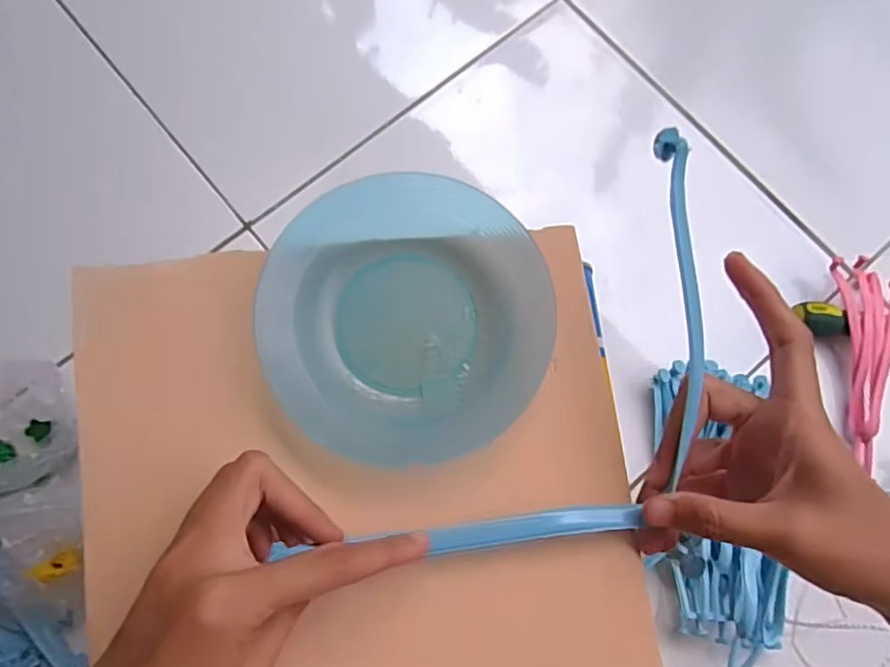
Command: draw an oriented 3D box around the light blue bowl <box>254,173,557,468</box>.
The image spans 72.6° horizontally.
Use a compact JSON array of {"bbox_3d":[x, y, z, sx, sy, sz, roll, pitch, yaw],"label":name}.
[{"bbox_3d":[-0.016,-0.006,0.276,0.127,0.030,0.124,0,77,-1],"label":"light blue bowl"}]

